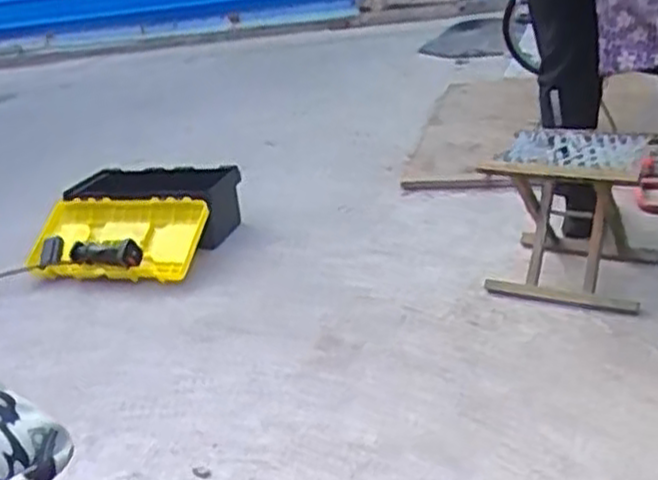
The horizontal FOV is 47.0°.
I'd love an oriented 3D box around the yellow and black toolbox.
[{"bbox_3d":[-0.481,-0.060,1.926,0.445,0.162,0.405,-6,18,19],"label":"yellow and black toolbox"}]

